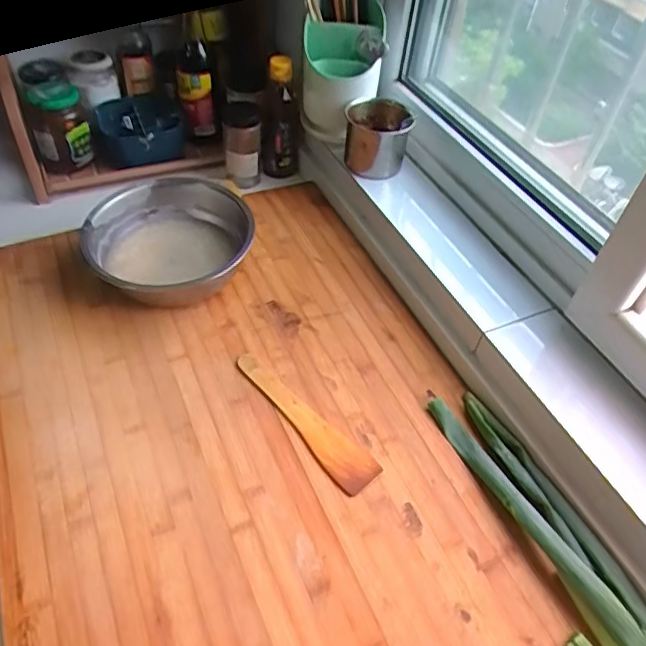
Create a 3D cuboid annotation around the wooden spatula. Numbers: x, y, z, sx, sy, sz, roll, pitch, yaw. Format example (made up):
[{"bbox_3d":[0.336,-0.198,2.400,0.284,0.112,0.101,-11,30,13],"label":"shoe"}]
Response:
[{"bbox_3d":[-0.019,0.095,0.587,0.045,0.005,0.193,-29,56,-28],"label":"wooden spatula"}]

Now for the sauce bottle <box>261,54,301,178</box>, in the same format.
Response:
[{"bbox_3d":[-0.057,-0.284,0.777,0.057,0.179,0.061,3,47,-4],"label":"sauce bottle"}]

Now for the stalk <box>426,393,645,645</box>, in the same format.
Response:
[{"bbox_3d":[0.236,0.216,0.498,0.069,0.031,0.393,-18,53,-21],"label":"stalk"}]

